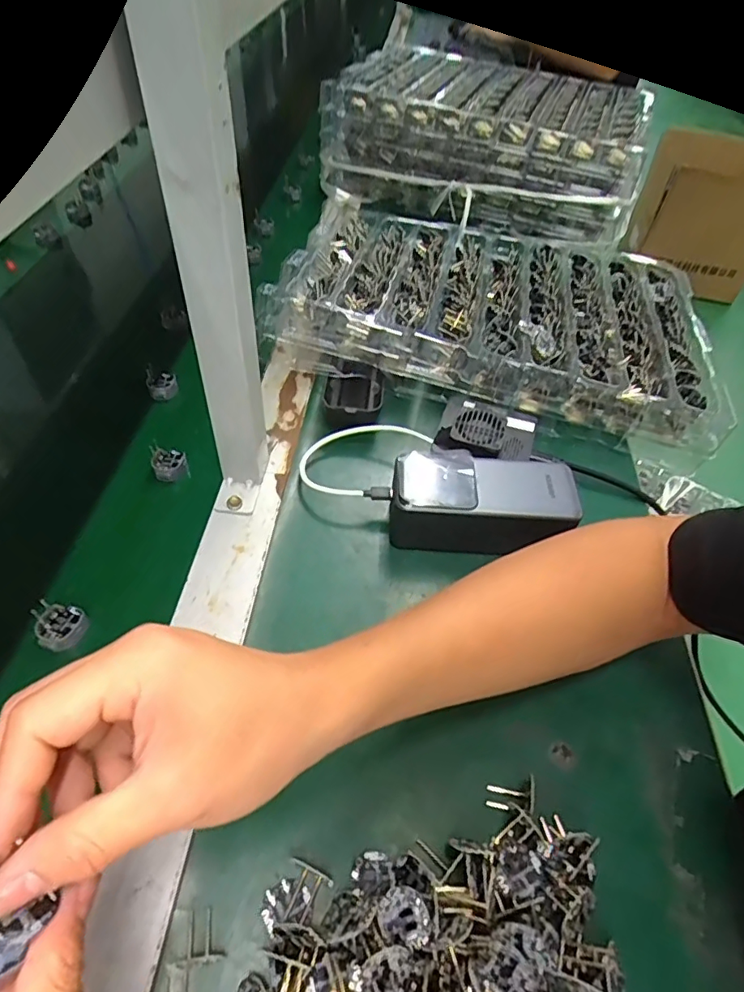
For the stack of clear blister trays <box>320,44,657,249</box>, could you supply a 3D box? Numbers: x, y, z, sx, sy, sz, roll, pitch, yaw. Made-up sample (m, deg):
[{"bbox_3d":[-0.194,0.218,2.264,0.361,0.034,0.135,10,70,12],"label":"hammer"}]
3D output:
[{"bbox_3d":[0.152,-0.481,0.737,0.399,0.131,0.236,18,52,10],"label":"stack of clear blister trays"}]

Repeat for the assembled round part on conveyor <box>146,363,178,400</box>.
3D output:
[{"bbox_3d":[-0.194,-0.105,0.496,0.026,0.017,0.031,-15,54,-16],"label":"assembled round part on conveyor"}]

